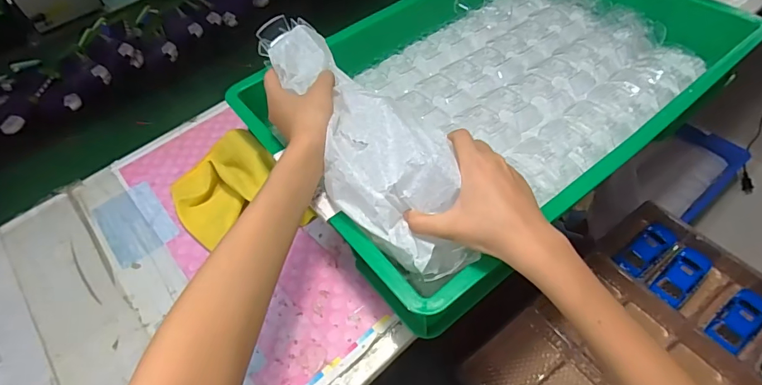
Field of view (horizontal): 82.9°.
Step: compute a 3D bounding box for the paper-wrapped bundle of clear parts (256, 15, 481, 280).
[{"bbox_3d":[-0.019,-0.060,0.406,0.100,0.058,0.316,-26,63,-13],"label":"paper-wrapped bundle of clear parts"}]

